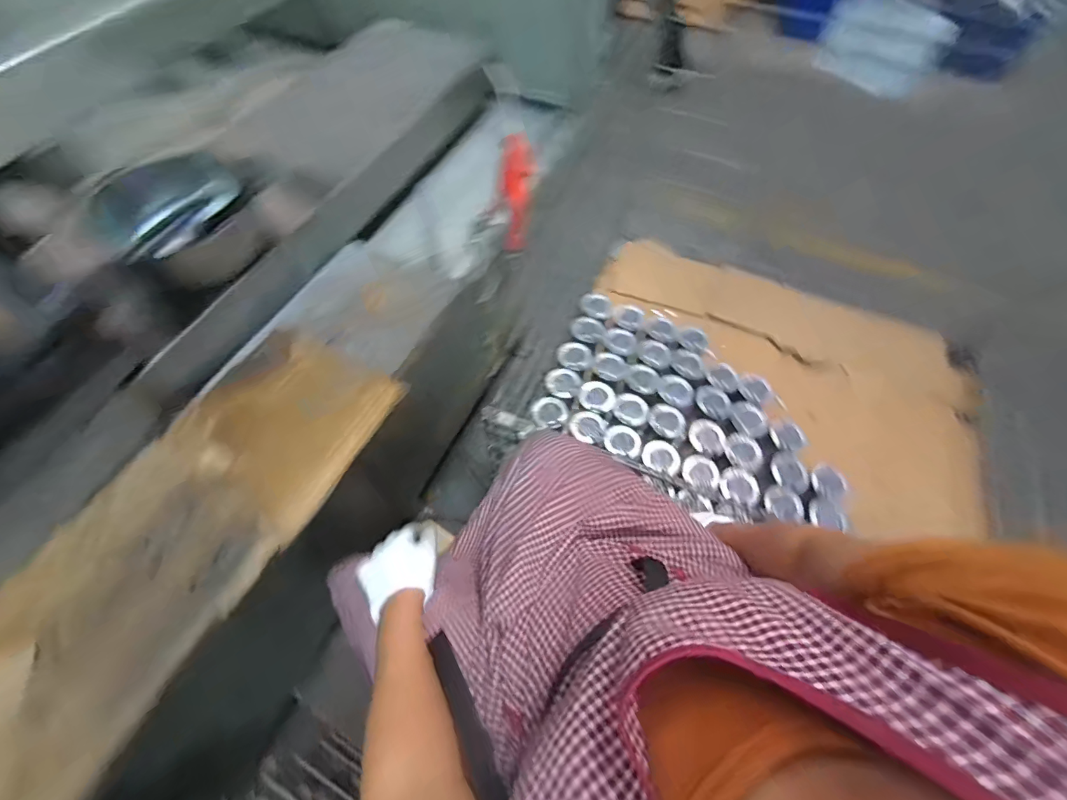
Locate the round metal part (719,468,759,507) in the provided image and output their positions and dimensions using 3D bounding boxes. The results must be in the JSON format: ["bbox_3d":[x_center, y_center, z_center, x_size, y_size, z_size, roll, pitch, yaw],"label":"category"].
[{"bbox_3d":[0.483,0.202,1.056,0.082,0.027,0.093,25,64,11],"label":"round metal part"}]

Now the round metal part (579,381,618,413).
[{"bbox_3d":[0.174,-0.009,1.212,0.082,0.030,0.097,-40,70,-20],"label":"round metal part"}]

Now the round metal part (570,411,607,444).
[{"bbox_3d":[0.140,0.066,1.157,0.088,0.025,0.084,1,62,-1],"label":"round metal part"}]

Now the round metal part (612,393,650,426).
[{"bbox_3d":[0.255,0.026,1.185,0.077,0.027,0.095,-34,68,-18],"label":"round metal part"}]

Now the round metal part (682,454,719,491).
[{"bbox_3d":[0.407,0.168,1.086,0.081,0.018,0.093,24,64,11],"label":"round metal part"}]

